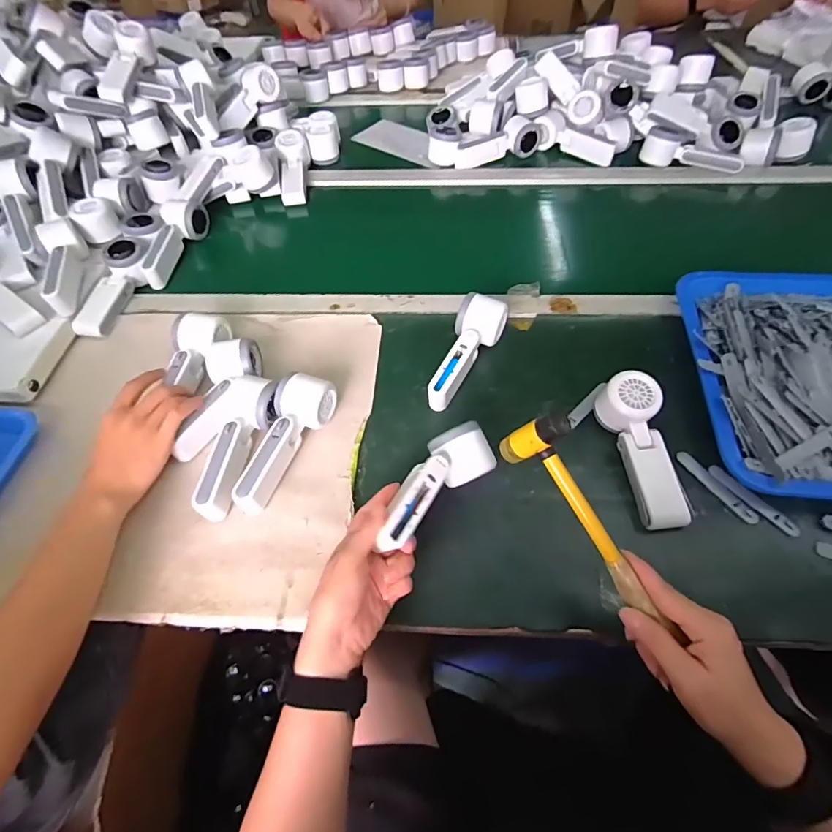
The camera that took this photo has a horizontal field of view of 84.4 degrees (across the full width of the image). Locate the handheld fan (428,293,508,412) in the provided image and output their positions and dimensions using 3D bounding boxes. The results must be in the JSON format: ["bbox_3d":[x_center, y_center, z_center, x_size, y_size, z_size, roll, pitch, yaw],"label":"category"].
[{"bbox_3d":[0.057,-0.080,0.569,0.055,0.058,0.159,24,59,19],"label":"handheld fan"}]

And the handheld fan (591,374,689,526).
[{"bbox_3d":[0.241,0.036,0.489,0.053,0.043,0.163,-8,69,-2],"label":"handheld fan"}]

